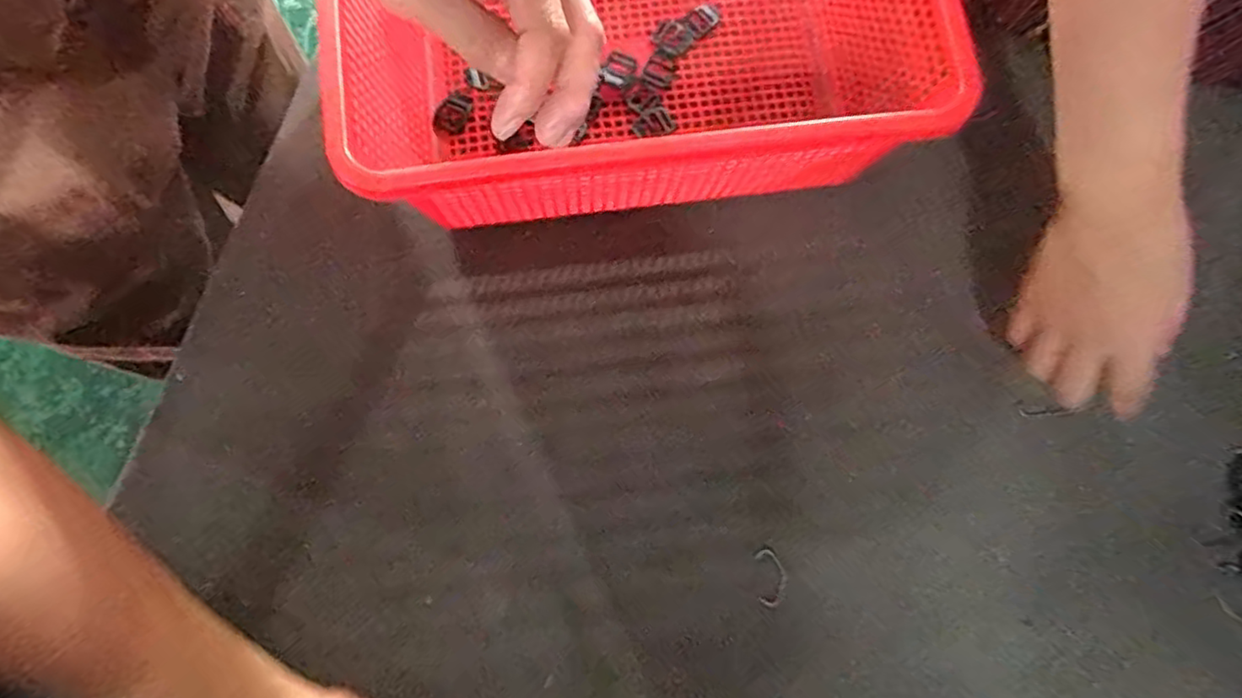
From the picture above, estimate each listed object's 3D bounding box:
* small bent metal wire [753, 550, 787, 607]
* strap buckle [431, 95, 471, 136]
[{"bbox_3d":[0.093,0.141,0.400,0.017,0.004,0.033,-4,78,-2],"label":"small bent metal wire"},{"bbox_3d":[-0.119,-0.165,0.457,0.023,0.004,0.032,20,78,3],"label":"strap buckle"}]

